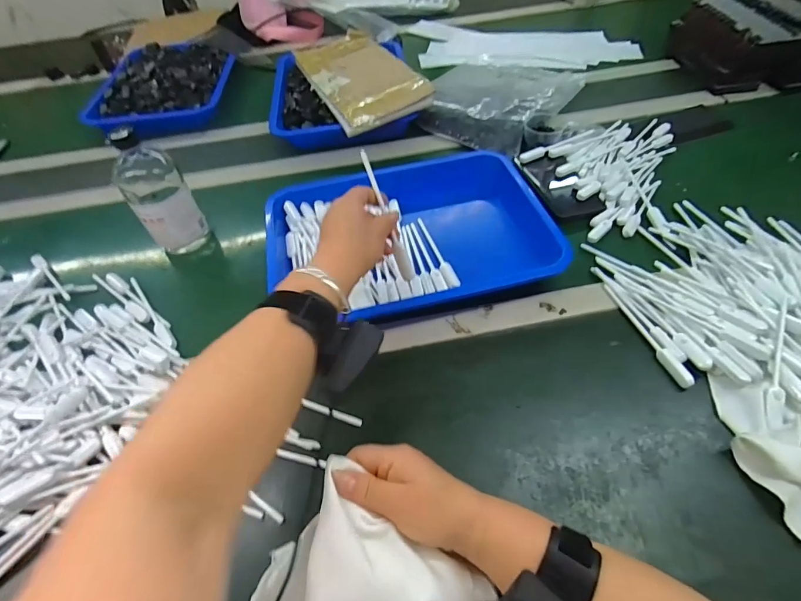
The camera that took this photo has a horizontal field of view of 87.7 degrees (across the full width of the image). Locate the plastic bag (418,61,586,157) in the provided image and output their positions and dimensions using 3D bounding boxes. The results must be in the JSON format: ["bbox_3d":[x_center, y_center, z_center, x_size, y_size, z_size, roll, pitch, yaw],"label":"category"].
[{"bbox_3d":[0.177,-0.396,0.793,0.259,0.043,0.325,28,59,23],"label":"plastic bag"}]

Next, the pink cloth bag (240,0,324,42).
[{"bbox_3d":[-0.323,-0.781,1.108,0.203,0.112,0.317,-15,53,-7],"label":"pink cloth bag"}]

